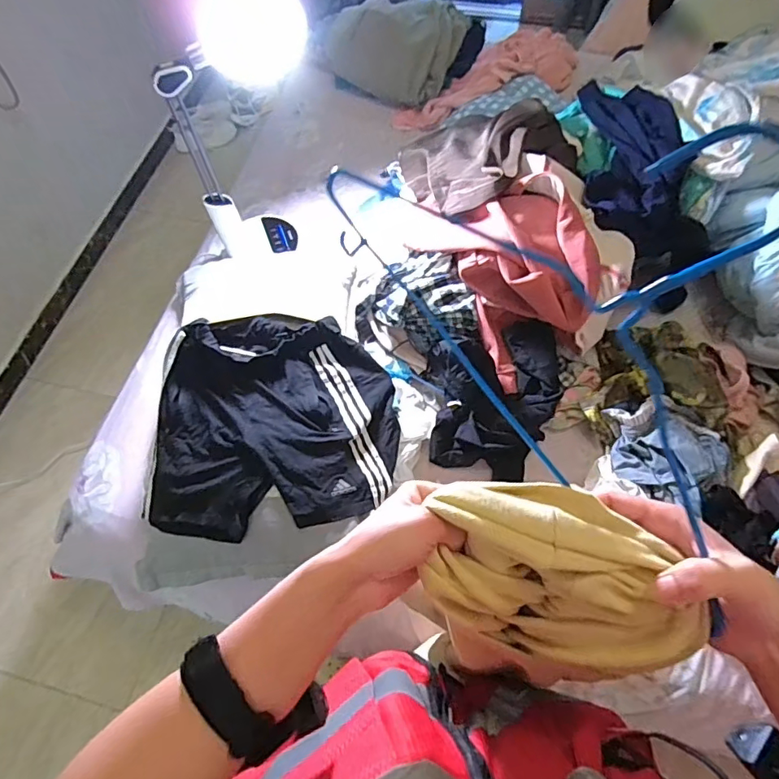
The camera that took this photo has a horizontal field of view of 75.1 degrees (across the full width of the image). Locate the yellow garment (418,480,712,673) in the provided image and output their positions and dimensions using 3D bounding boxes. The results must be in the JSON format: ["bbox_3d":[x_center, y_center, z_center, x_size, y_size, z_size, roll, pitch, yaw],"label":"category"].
[{"bbox_3d":[0.111,0.127,0.347,0.170,0.109,0.090,15,65,10],"label":"yellow garment"}]

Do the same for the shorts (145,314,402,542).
[{"bbox_3d":[-0.211,0.058,0.938,0.434,0.128,0.394,-1,63,2],"label":"shorts"}]

